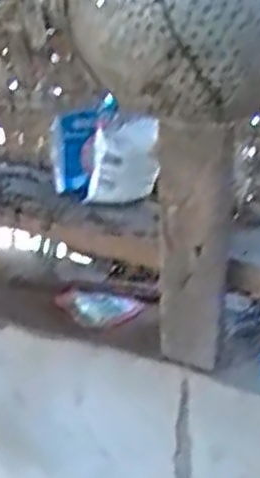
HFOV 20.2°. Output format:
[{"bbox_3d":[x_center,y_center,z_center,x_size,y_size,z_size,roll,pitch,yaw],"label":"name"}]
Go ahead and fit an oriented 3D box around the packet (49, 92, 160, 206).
[{"bbox_3d":[-0.028,-0.095,0.788,0.110,0.096,0.057,-5,36,-1],"label":"packet"}]

